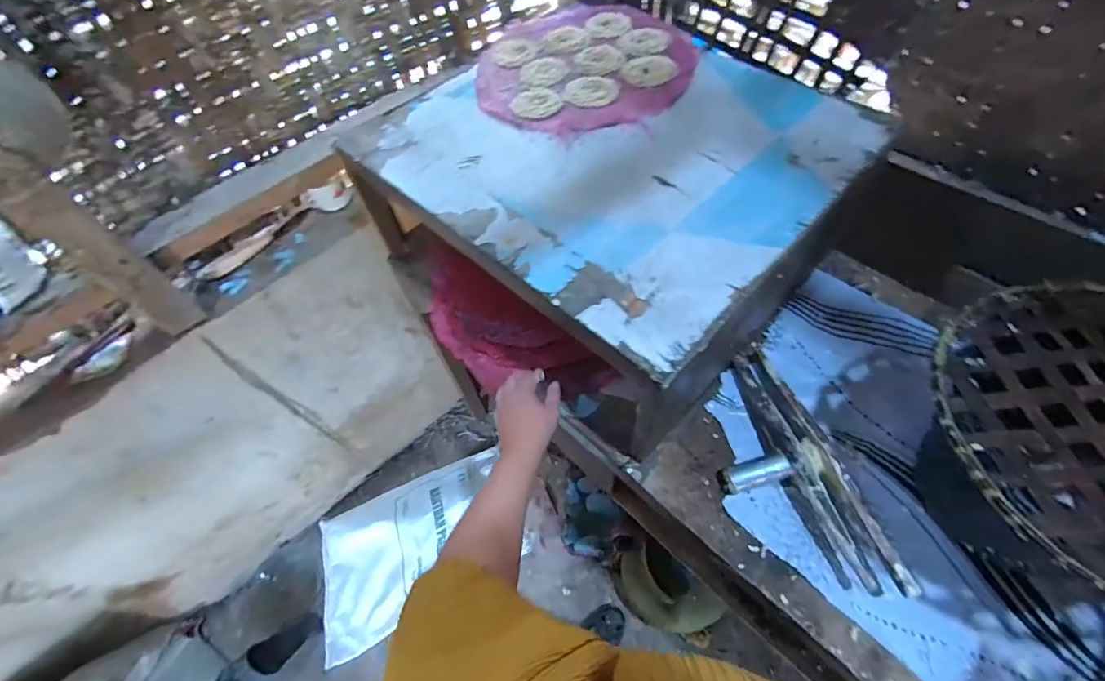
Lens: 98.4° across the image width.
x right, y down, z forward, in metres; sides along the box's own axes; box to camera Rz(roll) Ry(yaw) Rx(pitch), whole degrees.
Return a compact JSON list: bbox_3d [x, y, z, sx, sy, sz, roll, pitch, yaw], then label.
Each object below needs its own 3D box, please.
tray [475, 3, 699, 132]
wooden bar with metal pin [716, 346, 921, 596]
[{"bbox_3d":[0.044,-0.459,0.769,0.331,0.017,0.361,-2,57,3],"label":"tray"},{"bbox_3d":[0.284,0.151,0.606,0.123,0.065,0.324,-13,57,-3],"label":"wooden bar with metal pin"}]

